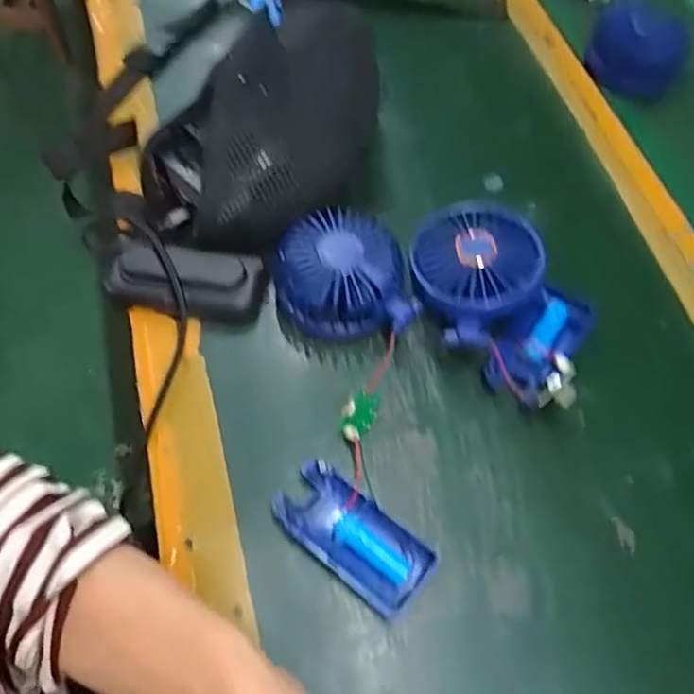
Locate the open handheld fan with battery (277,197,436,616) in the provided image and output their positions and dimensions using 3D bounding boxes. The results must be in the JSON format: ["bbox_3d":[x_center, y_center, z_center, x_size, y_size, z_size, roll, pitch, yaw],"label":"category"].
[{"bbox_3d":[0.001,0.028,0.384,0.090,0.045,0.248,0,61,-6],"label":"open handheld fan with battery"}]

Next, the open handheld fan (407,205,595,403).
[{"bbox_3d":[0.106,-0.031,0.417,0.102,0.048,0.150,-30,68,-21],"label":"open handheld fan"}]

